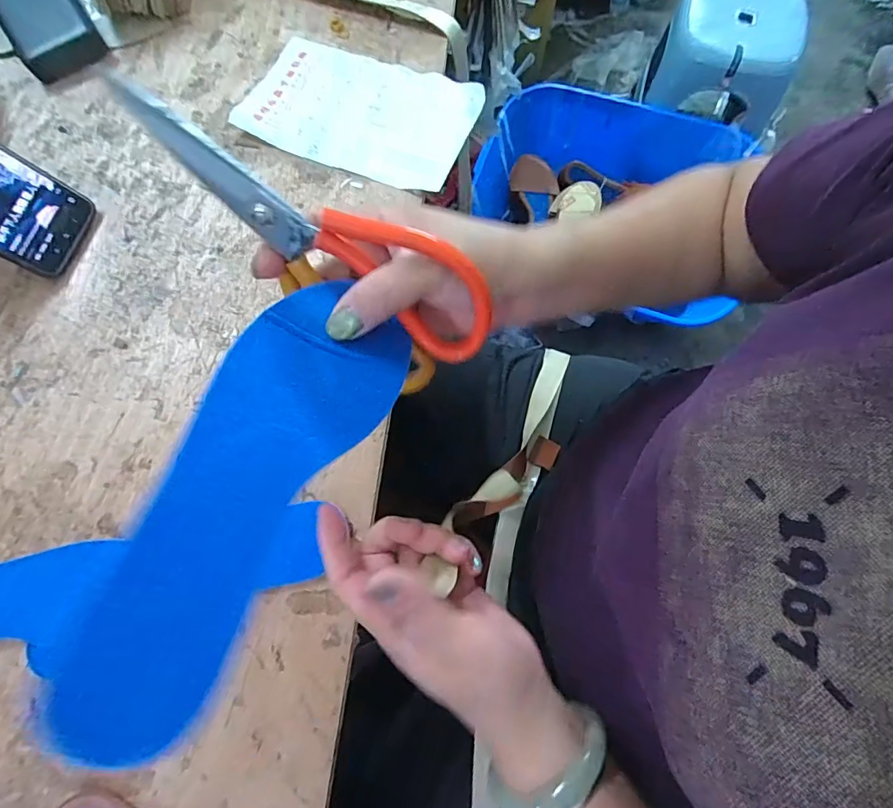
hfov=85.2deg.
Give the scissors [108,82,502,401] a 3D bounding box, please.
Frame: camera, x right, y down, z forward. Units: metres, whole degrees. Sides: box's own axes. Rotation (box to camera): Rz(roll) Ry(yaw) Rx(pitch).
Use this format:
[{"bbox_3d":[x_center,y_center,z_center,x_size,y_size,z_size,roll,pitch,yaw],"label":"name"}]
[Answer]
[{"bbox_3d":[-0.055,-0.079,0.231,0.078,0.185,0.006,-32,34,31],"label":"scissors"}]

